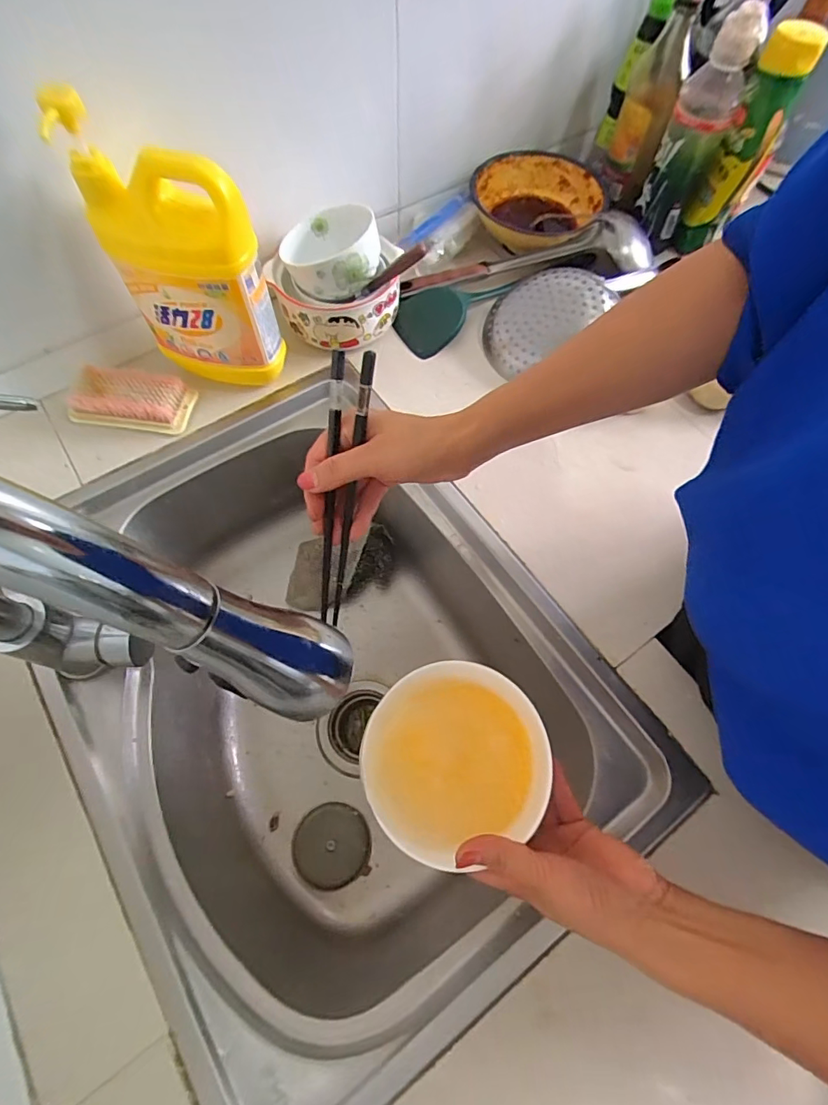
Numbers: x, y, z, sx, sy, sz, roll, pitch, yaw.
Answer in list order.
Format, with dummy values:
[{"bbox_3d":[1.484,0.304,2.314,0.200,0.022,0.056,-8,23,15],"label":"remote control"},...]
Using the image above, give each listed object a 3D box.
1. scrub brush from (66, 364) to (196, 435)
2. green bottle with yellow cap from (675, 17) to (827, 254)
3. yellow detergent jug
[{"bbox_3d":[-0.310,-0.170,0.538,0.126,0.038,0.063,5,66,0],"label":"scrub brush"},{"bbox_3d":[0.389,-0.478,0.582,0.054,0.207,0.053,25,67,9],"label":"green bottle with yellow cap"},{"bbox_3d":[-0.211,-0.262,0.466,0.131,0.237,0.065,17,66,6],"label":"yellow detergent jug"}]

